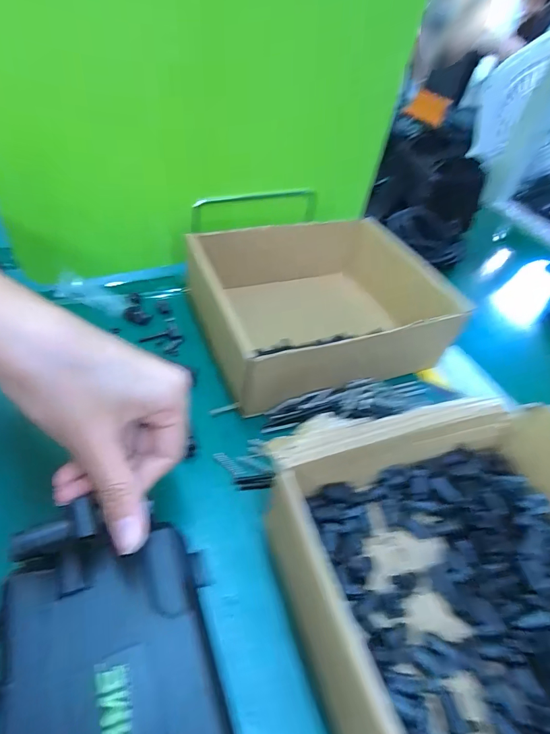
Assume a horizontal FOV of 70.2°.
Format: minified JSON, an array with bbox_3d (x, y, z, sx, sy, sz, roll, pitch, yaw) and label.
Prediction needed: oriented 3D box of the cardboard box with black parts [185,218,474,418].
[{"bbox_3d":[0.041,-0.064,0.371,0.218,0.067,0.173,-11,50,-22],"label":"cardboard box with black parts"}]

